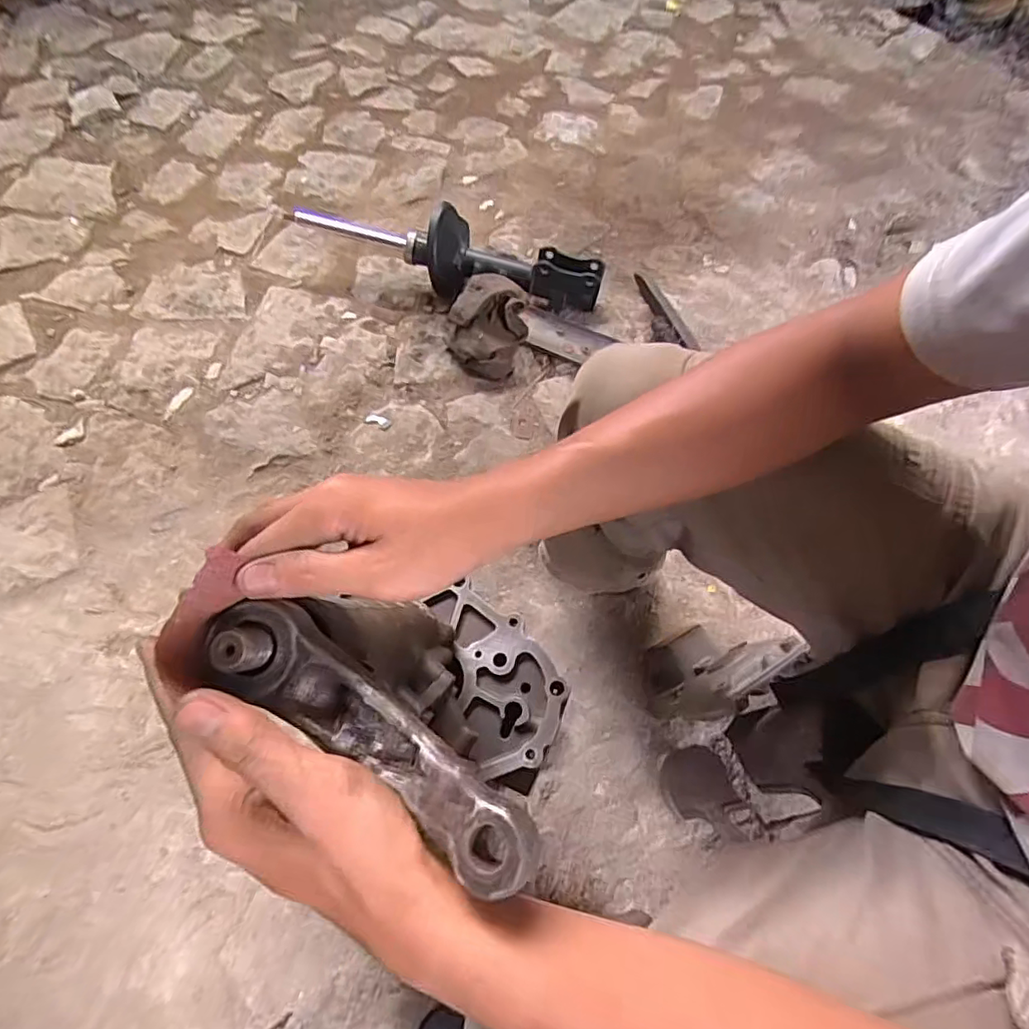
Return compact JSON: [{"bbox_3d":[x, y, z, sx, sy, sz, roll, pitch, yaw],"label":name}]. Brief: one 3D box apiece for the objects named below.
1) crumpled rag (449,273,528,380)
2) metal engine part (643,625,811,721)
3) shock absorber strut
[{"bbox_3d":[-0.048,-0.335,1.005,0.137,0.113,0.154,3,64,0],"label":"crumpled rag"},{"bbox_3d":[0.228,0.186,0.681,0.119,0.219,0.099,-29,68,-14],"label":"metal engine part"},{"bbox_3d":[-0.127,-0.525,1.107,0.610,0.140,0.152,15,65,6],"label":"shock absorber strut"}]

